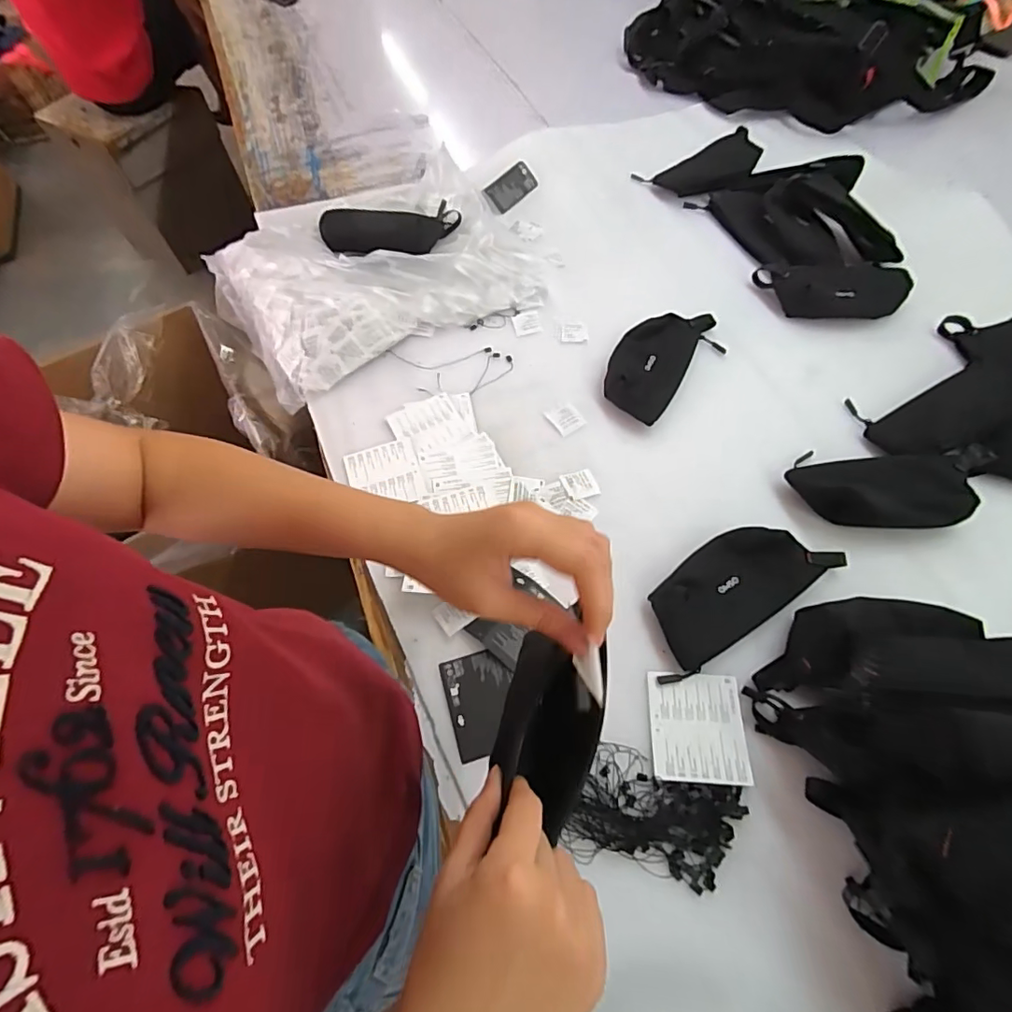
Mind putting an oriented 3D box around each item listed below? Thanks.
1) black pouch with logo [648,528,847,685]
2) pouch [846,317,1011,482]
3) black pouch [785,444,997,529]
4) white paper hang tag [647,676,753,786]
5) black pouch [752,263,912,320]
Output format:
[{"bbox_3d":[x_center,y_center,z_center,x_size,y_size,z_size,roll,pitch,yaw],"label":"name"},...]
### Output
[{"bbox_3d":[0.243,0.085,0.560,0.219,0.030,0.094,-30,64,-16],"label":"black pouch with logo"},{"bbox_3d":[0.610,-0.138,0.662,0.295,0.068,0.210,-35,65,-15],"label":"pouch"},{"bbox_3d":[0.454,-0.023,0.606,0.230,0.039,0.105,0,61,3],"label":"black pouch"},{"bbox_3d":[0.186,0.214,0.507,0.087,0.007,0.098,4,60,3],"label":"white paper hang tag"},{"bbox_3d":[0.487,-0.319,0.770,0.214,0.057,0.086,6,62,6],"label":"black pouch"}]

